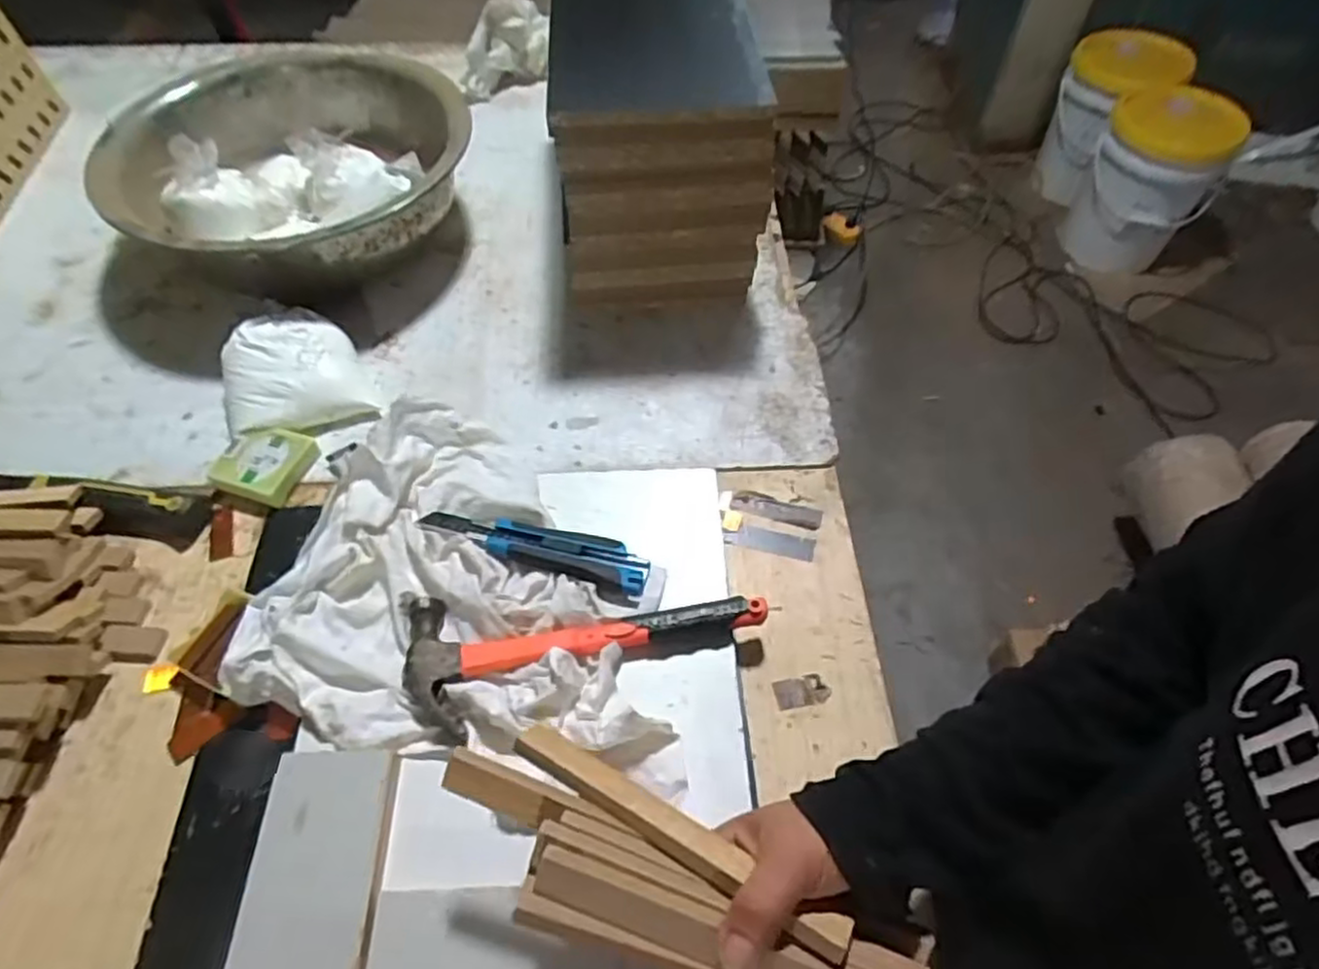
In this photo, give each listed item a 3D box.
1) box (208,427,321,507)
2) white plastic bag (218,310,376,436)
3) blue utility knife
[{"bbox_3d":[-0.339,-0.019,0.619,0.066,0.024,0.067,14,56,8],"label":"box"},{"bbox_3d":[-0.339,-0.103,0.660,0.123,0.055,0.116,-19,58,-14],"label":"white plastic bag"},{"bbox_3d":[-0.095,0.042,0.547,0.176,0.013,0.037,15,56,9],"label":"blue utility knife"}]

